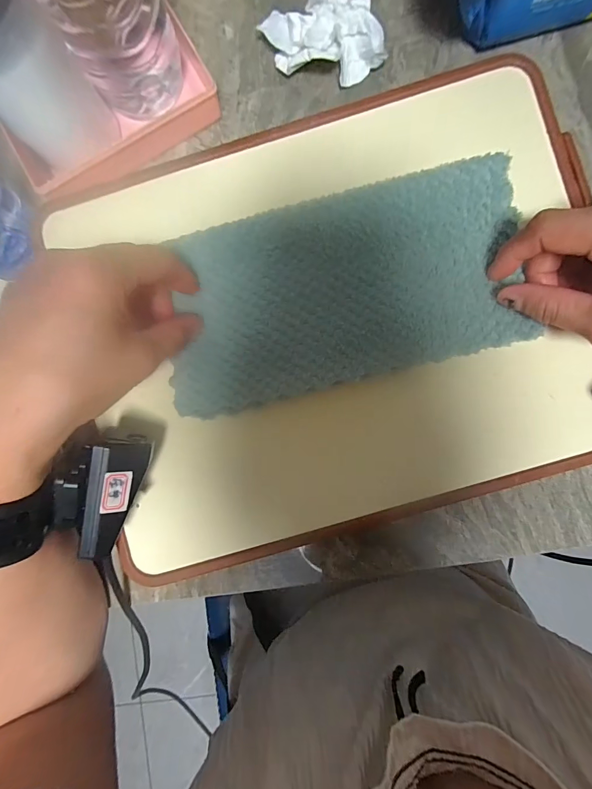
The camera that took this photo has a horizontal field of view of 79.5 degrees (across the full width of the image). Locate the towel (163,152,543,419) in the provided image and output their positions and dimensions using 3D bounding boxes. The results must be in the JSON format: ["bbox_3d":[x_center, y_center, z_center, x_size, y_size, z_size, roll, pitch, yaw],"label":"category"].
[{"bbox_3d":[0.027,-0.065,0.222,0.221,0.005,0.115,-14,89,2],"label":"towel"}]

